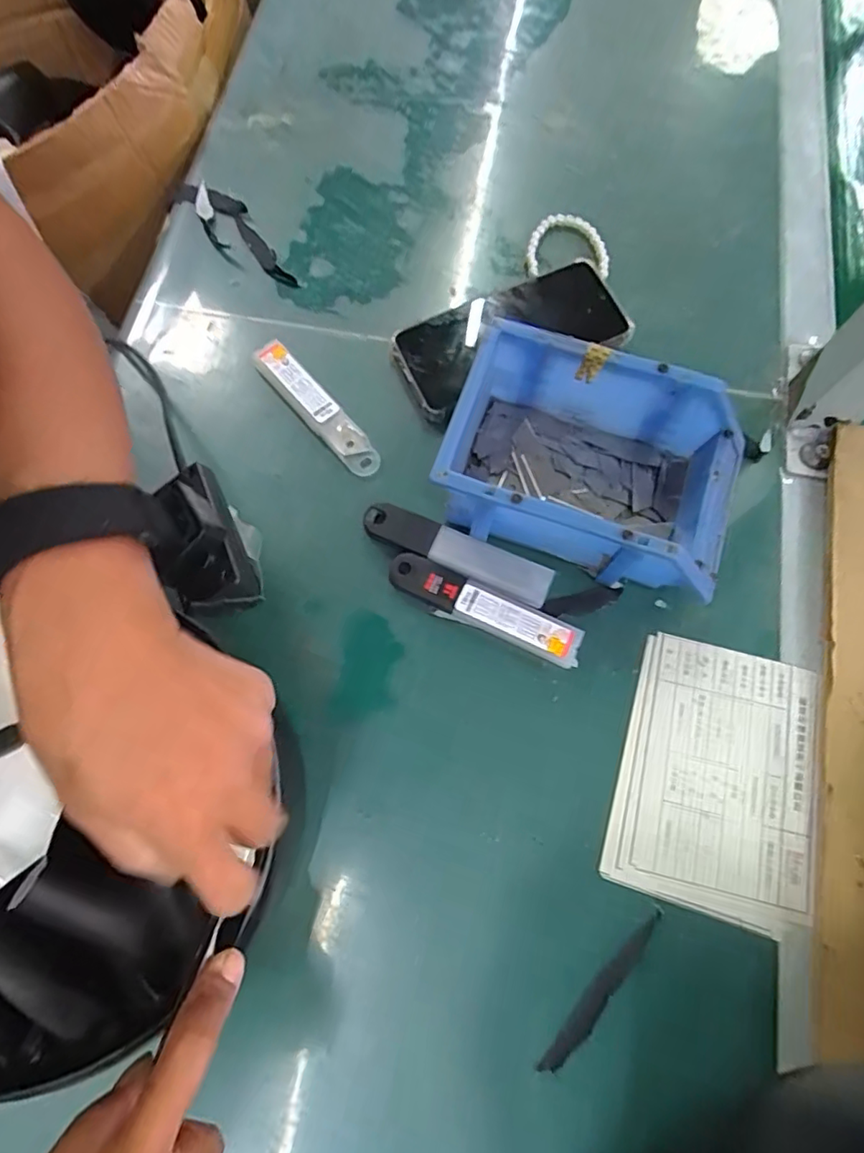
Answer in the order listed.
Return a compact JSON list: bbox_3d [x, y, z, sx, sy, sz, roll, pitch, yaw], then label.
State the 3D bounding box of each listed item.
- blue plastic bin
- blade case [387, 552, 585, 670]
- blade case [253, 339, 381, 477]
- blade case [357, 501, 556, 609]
[{"bbox_3d":[0.102,-0.069,0.362,0.177,0.071,0.116,19,75,7],"label":"blue plastic bin"},{"bbox_3d":[0.033,0.020,0.370,0.128,0.012,0.026,24,76,9],"label":"blade case"},{"bbox_3d":[-0.083,-0.122,0.414,0.024,0.016,0.125,-41,76,-10],"label":"blade case"},{"bbox_3d":[0.016,-0.016,0.381,0.128,0.005,0.028,22,75,8],"label":"blade case"}]

